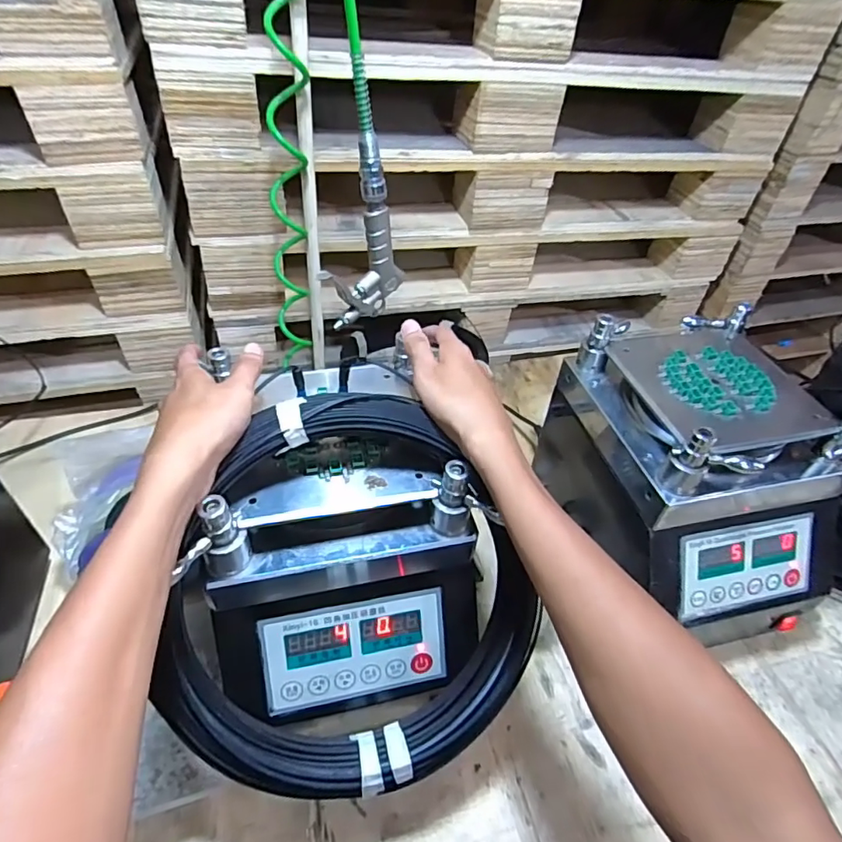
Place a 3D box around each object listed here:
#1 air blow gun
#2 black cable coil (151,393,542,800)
[{"bbox_3d":[-0.054,-0.179,0.509,0.028,0.167,0.086,35,52,27],"label":"air blow gun"},{"bbox_3d":[-0.060,0.142,0.408,0.280,0.043,0.298,-1,93,-14],"label":"black cable coil"}]

